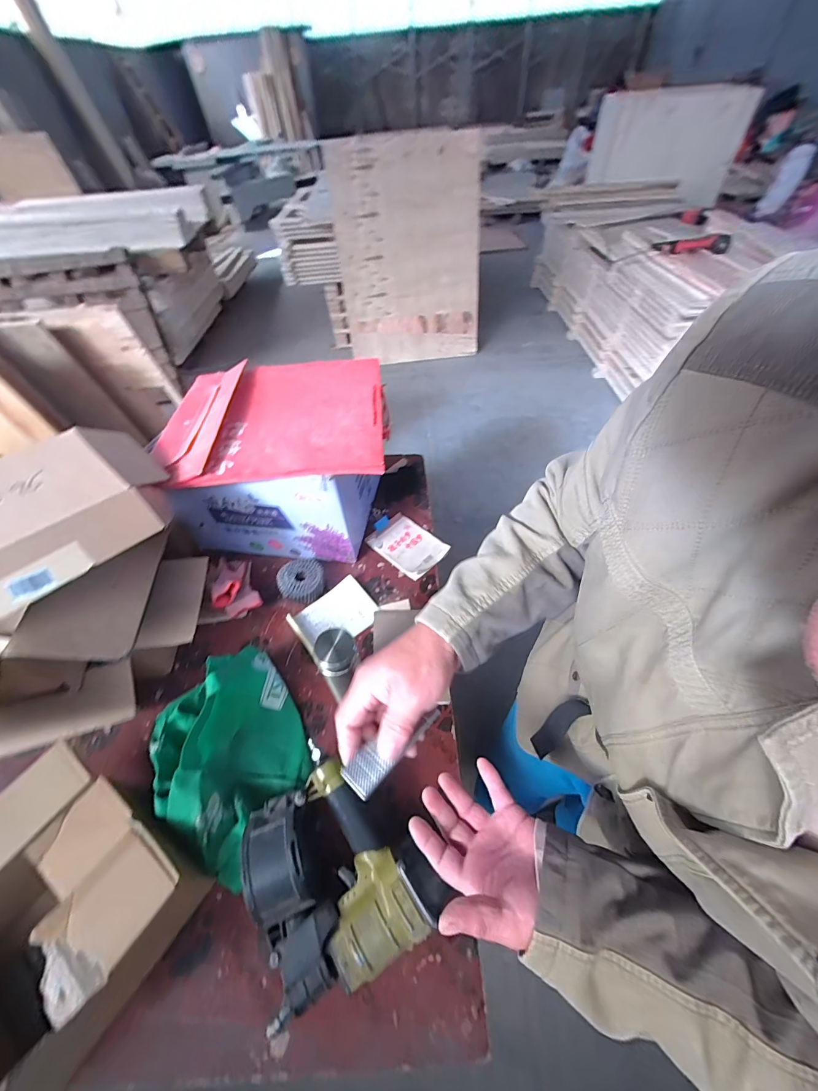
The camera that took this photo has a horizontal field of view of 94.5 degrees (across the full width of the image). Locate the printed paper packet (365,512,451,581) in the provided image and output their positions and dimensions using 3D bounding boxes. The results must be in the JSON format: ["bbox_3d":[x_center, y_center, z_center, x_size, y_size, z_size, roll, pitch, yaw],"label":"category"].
[{"bbox_3d":[-0.001,-0.003,0.985,0.190,0.018,0.137,35,62,28],"label":"printed paper packet"}]

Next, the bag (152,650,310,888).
[{"bbox_3d":[-0.286,0.335,0.626,0.205,0.151,0.267,-33,56,-20],"label":"bag"}]

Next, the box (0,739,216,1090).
[{"bbox_3d":[-0.504,0.527,0.504,0.291,0.152,0.344,23,57,22],"label":"box"}]

